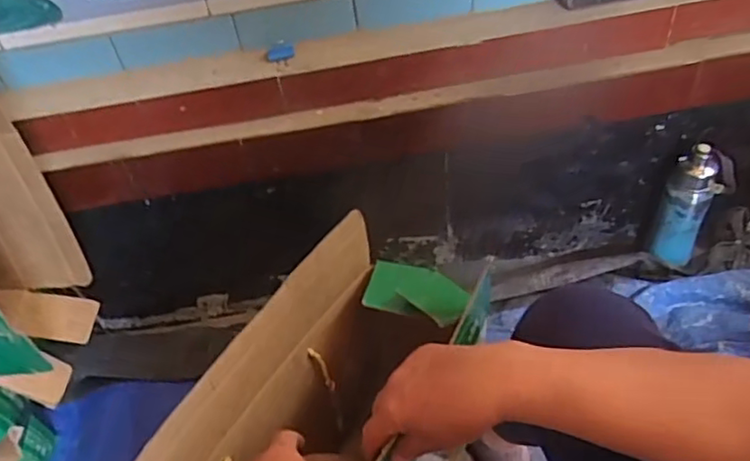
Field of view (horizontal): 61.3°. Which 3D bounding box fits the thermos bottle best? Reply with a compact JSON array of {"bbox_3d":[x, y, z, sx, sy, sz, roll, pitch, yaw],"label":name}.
[{"bbox_3d":[0.490,-0.038,0.983,0.078,0.212,0.064,16,51,21],"label":"thermos bottle"}]

